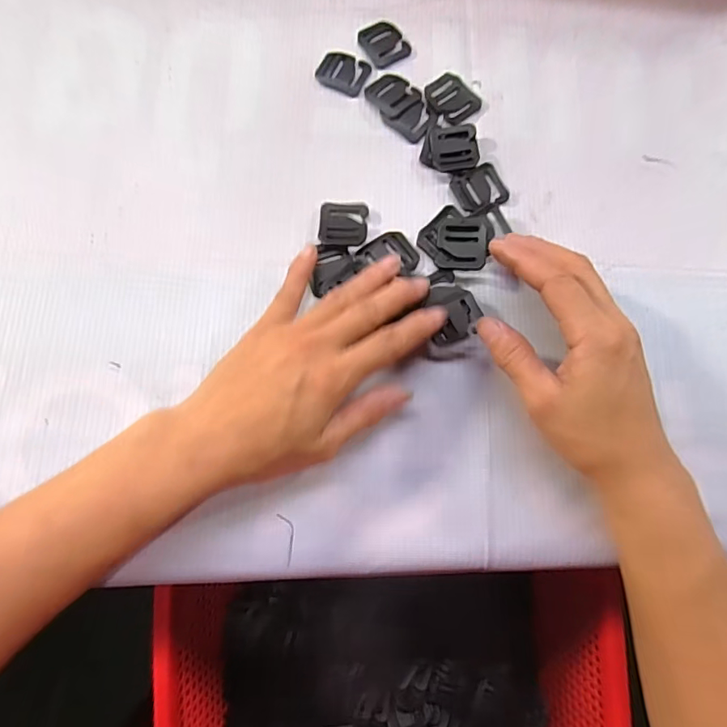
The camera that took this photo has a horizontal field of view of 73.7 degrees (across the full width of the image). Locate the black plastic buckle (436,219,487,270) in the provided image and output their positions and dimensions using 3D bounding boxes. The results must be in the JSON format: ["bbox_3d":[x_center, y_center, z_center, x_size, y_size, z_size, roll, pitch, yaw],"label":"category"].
[{"bbox_3d":[0.062,-0.075,0.304,0.030,0.004,0.034,2,74,17],"label":"black plastic buckle"}]

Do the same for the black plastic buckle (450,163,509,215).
[{"bbox_3d":[0.077,-0.115,0.321,0.036,0.008,0.035,-18,76,-6],"label":"black plastic buckle"}]

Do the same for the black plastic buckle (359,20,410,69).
[{"bbox_3d":[0.015,-0.233,0.350,0.032,0.004,0.035,-31,78,-9],"label":"black plastic buckle"}]

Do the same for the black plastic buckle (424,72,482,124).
[{"bbox_3d":[0.061,-0.184,0.339,0.031,0.006,0.035,-38,79,-10],"label":"black plastic buckle"}]

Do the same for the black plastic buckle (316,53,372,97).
[{"bbox_3d":[-0.014,-0.206,0.343,0.035,0.004,0.030,23,76,5],"label":"black plastic buckle"}]

